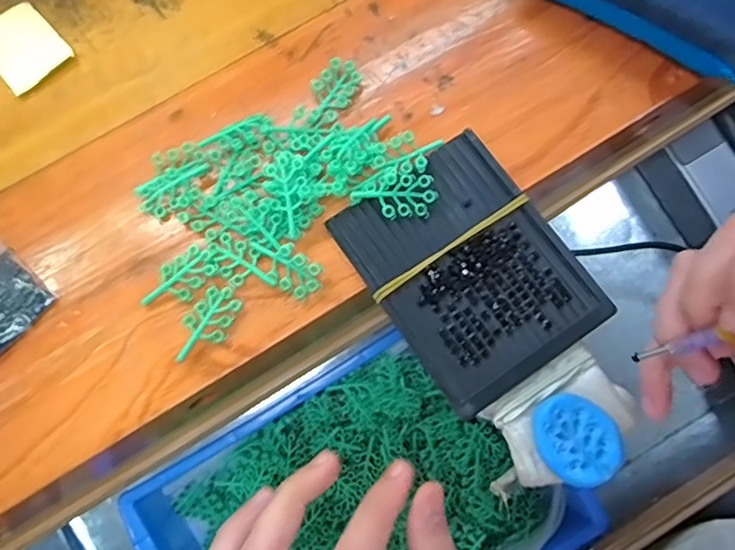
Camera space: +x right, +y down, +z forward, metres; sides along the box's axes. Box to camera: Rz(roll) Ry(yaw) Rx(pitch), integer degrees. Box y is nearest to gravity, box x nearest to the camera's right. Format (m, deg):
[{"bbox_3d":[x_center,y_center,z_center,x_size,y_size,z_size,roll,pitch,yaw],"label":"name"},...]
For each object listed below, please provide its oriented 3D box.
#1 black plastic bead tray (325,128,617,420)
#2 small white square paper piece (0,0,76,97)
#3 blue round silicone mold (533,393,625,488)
[{"bbox_3d":[0.045,-0.003,0.272,0.082,0.006,0.106,-34,75,-7],"label":"black plastic bead tray"},{"bbox_3d":[-0.183,-0.122,0.320,0.036,0.004,0.047,-41,76,-9],"label":"small white square paper piece"},{"bbox_3d":[0.086,0.068,0.250,0.031,0.007,0.037,-32,75,-7],"label":"blue round silicone mold"}]

